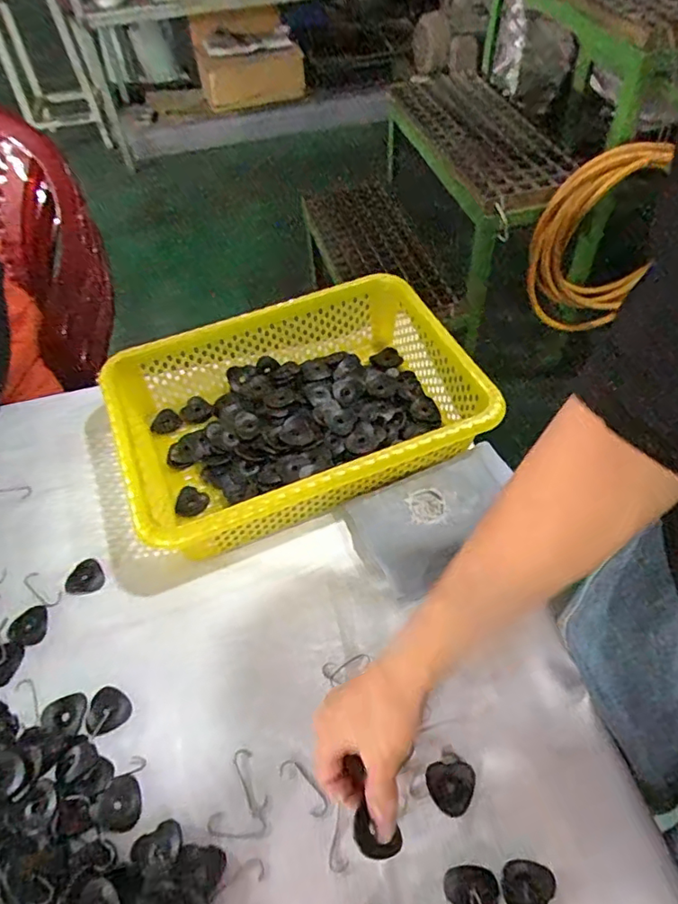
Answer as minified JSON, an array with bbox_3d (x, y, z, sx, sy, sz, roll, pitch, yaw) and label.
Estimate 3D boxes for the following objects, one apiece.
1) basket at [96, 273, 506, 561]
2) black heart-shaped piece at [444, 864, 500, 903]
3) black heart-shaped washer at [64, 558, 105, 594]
[{"bbox_3d":[-0.044,-0.043,0.598,0.344,0.085,0.248,-22,55,-12],"label":"basket"},{"bbox_3d":[0.090,0.294,0.380,0.033,0.008,0.033,-16,54,-8],"label":"black heart-shaped piece"},{"bbox_3d":[-0.244,0.119,0.544,0.035,0.005,0.035,-2,53,3],"label":"black heart-shaped washer"}]

